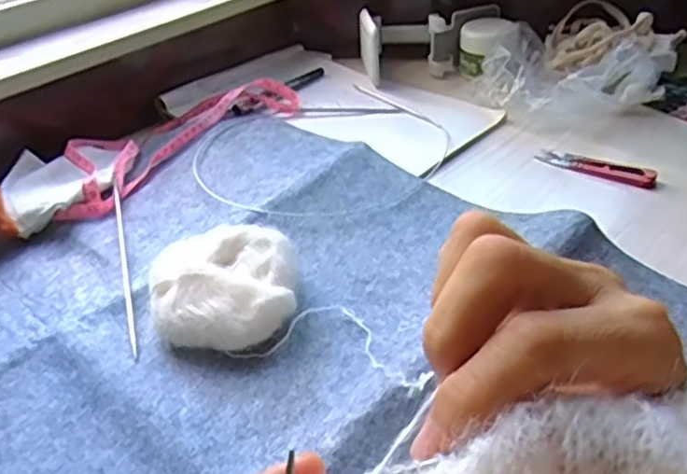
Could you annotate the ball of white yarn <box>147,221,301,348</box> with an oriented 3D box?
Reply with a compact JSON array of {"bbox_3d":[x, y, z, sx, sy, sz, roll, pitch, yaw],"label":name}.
[{"bbox_3d":[-0.078,0.033,0.457,0.092,0.041,0.093,-3,36,2],"label":"ball of white yarn"}]

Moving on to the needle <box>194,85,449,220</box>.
[{"bbox_3d":[-0.020,-0.086,0.646,0.241,0.010,0.233,-3,36,2],"label":"needle"}]

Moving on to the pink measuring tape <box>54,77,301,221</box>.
[{"bbox_3d":[-0.169,-0.100,0.666,0.105,0.025,0.279,22,43,31],"label":"pink measuring tape"}]

